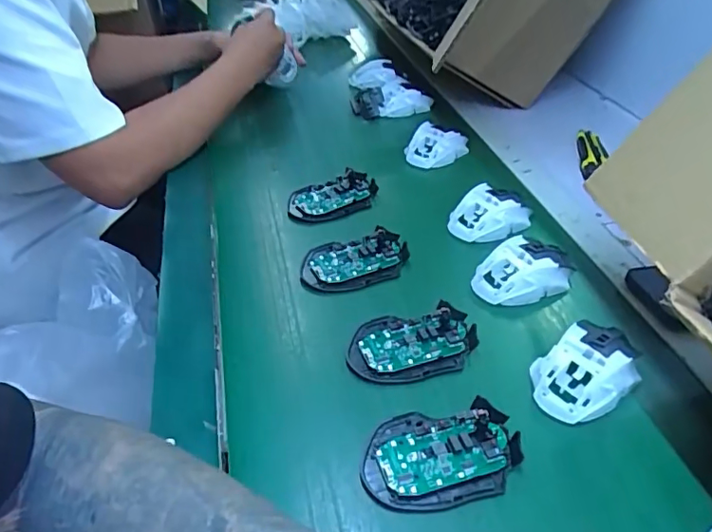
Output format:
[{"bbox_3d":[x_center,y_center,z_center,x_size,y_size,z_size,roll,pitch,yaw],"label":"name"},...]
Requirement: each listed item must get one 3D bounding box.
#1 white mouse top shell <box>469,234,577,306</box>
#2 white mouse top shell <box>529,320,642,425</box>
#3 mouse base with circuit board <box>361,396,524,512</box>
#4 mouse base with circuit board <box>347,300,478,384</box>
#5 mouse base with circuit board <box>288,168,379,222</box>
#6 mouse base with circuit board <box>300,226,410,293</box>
[{"bbox_3d":[0.169,0.004,0.541,0.107,0.036,0.067,-16,43,-20],"label":"white mouse top shell"},{"bbox_3d":[0.194,0.085,0.443,0.103,0.034,0.067,-23,45,-27],"label":"white mouse top shell"},{"bbox_3d":[0.063,0.137,0.387,0.114,0.017,0.071,-4,40,-7],"label":"mouse base with circuit board"},{"bbox_3d":[0.051,0.067,0.468,0.113,0.016,0.068,-5,40,-8],"label":"mouse base with circuit board"},{"bbox_3d":[-0.028,-0.087,0.647,0.113,0.018,0.064,-18,43,-22],"label":"mouse base with circuit board"},{"bbox_3d":[0.001,-0.007,0.553,0.115,0.020,0.066,-10,41,-13],"label":"mouse base with circuit board"}]

